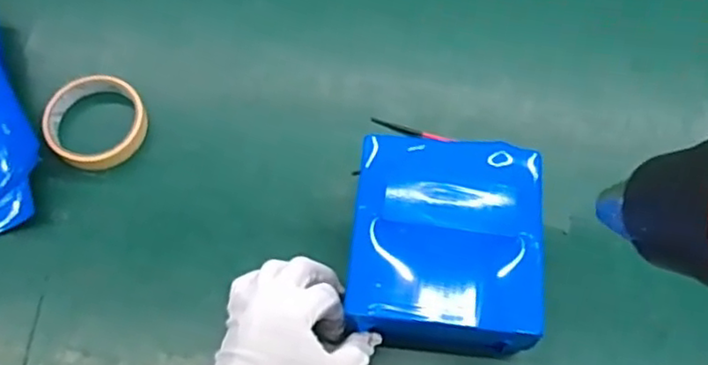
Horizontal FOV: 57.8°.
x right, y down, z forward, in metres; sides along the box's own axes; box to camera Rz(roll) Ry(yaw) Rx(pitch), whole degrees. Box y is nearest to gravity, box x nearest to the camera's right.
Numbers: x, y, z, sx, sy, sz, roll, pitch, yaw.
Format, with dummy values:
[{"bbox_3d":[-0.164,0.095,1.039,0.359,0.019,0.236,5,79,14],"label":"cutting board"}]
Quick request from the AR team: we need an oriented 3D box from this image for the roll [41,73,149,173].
[{"bbox_3d":[-0.235,-0.057,0.580,0.086,0.024,0.092,1,66,-1],"label":"roll"}]

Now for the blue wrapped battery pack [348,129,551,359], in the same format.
[{"bbox_3d":[0.069,0.045,0.486,0.136,0.060,0.148,7,66,1],"label":"blue wrapped battery pack"}]

